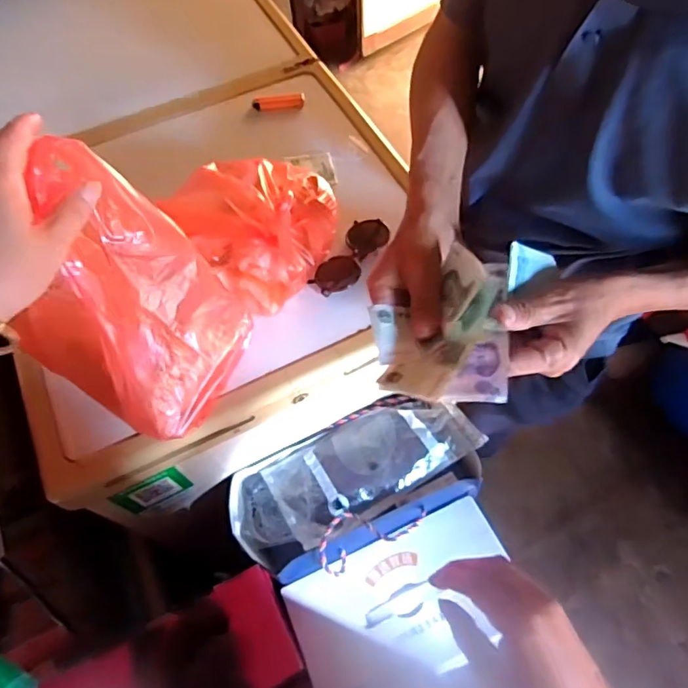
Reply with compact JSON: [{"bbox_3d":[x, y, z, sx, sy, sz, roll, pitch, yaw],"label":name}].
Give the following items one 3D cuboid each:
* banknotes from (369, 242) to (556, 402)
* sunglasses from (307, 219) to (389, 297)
[{"bbox_3d":[0.104,-0.016,0.431,0.153,0.059,0.132,-5,61,0],"label":"banknotes"},{"bbox_3d":[0.010,-0.106,0.649,0.054,0.027,0.129,26,65,16],"label":"sunglasses"}]

